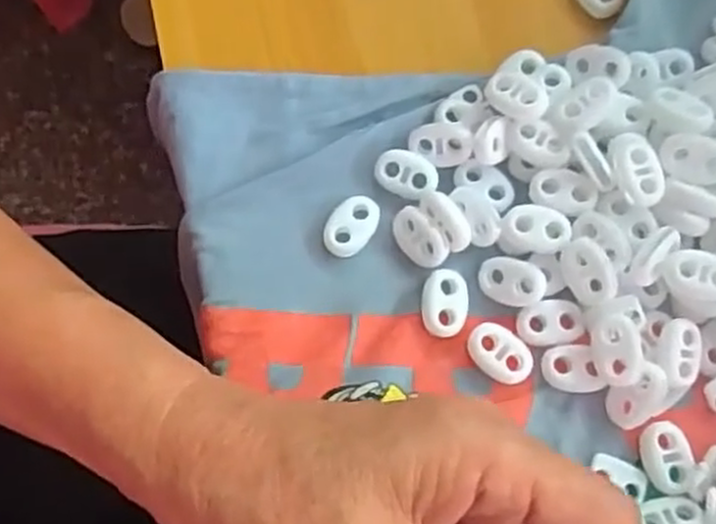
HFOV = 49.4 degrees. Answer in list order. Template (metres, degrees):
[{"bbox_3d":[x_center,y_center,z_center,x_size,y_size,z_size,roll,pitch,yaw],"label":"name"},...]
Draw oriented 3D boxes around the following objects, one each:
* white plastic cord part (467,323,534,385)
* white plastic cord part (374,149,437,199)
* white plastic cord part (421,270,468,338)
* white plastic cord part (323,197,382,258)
[{"bbox_3d":[0.047,0.029,0.255,0.023,0.004,0.016,36,79,10],"label":"white plastic cord part"},{"bbox_3d":[0.017,-0.031,0.271,0.022,0.004,0.014,23,77,7],"label":"white plastic cord part"},{"bbox_3d":[0.029,0.014,0.261,0.015,0.004,0.022,7,76,3],"label":"white plastic cord part"},{"bbox_3d":[-0.002,-0.013,0.269,0.015,0.006,0.023,31,78,9],"label":"white plastic cord part"}]

